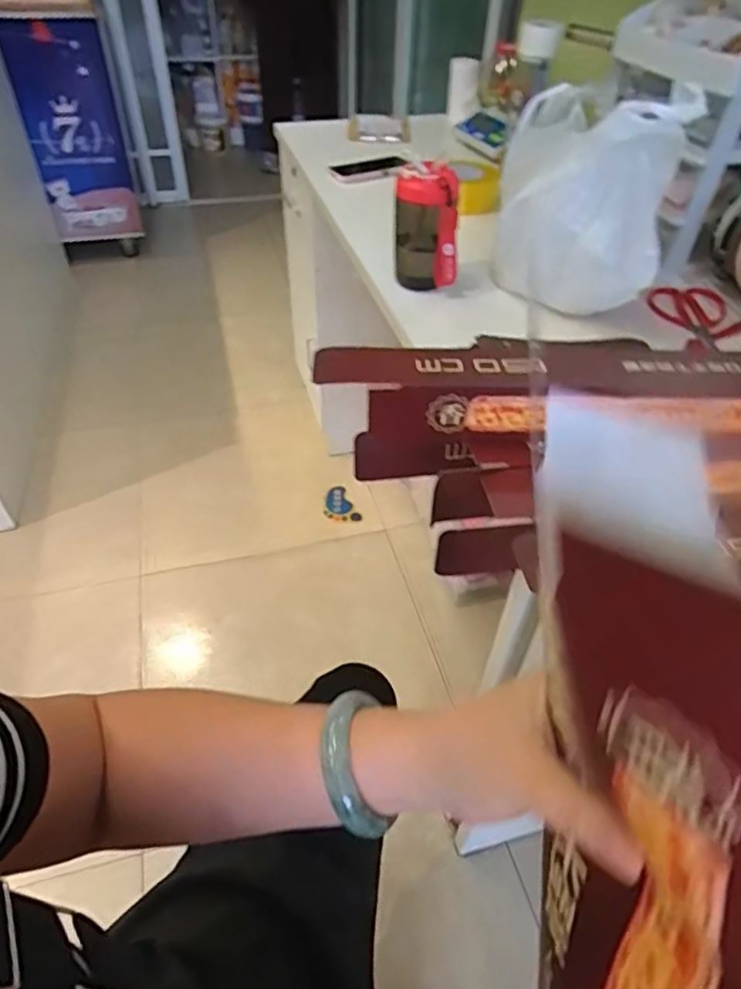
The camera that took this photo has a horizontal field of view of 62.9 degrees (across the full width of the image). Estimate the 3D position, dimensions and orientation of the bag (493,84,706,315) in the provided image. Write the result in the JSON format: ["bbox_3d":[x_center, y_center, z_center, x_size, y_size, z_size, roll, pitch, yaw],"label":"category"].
[{"bbox_3d":[0.260,-0.348,0.750,0.196,0.236,0.116,11,44,8],"label":"bag"}]

